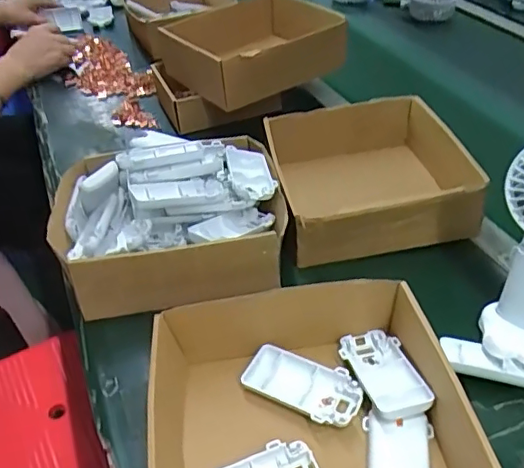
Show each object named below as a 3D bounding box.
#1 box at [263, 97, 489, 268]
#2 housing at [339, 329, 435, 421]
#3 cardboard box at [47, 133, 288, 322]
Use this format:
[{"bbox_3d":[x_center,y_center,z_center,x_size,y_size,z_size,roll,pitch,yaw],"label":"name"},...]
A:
[{"bbox_3d":[0.115,-0.067,0.642,0.193,0.075,0.206,-8,41,-6],"label":"box"},{"bbox_3d":[0.099,0.114,0.459,0.048,0.020,0.094,-10,25,-8],"label":"housing"},{"bbox_3d":[-0.098,-0.023,0.590,0.236,0.078,0.211,-10,41,-8],"label":"cardboard box"}]

